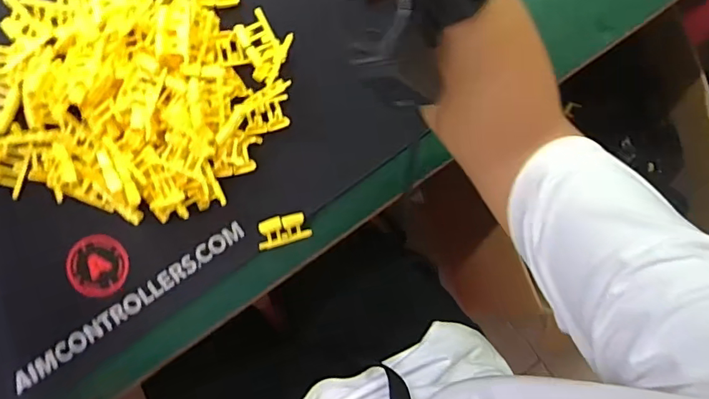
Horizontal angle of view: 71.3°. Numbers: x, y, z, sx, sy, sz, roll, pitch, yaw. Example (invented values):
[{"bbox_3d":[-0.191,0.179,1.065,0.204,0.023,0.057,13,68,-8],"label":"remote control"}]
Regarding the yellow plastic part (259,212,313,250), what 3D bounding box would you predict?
[{"bbox_3d":[-0.058,0.026,0.407,0.042,0.016,0.023,-15,89,-5],"label":"yellow plastic part"}]

